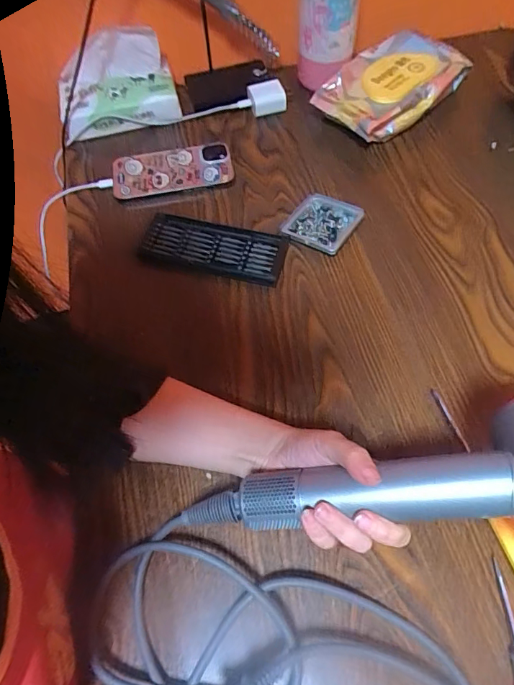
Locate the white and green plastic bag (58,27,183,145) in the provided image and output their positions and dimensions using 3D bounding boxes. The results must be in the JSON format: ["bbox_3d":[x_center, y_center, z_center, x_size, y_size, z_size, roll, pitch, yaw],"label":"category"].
[{"bbox_3d":[-0.194,-0.348,0.591,0.153,0.022,0.129,-15,95,-2],"label":"white and green plastic bag"}]

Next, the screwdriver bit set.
[{"bbox_3d":[-0.049,-0.103,0.491,0.158,0.021,0.064,13,62,10],"label":"screwdriver bit set"}]

